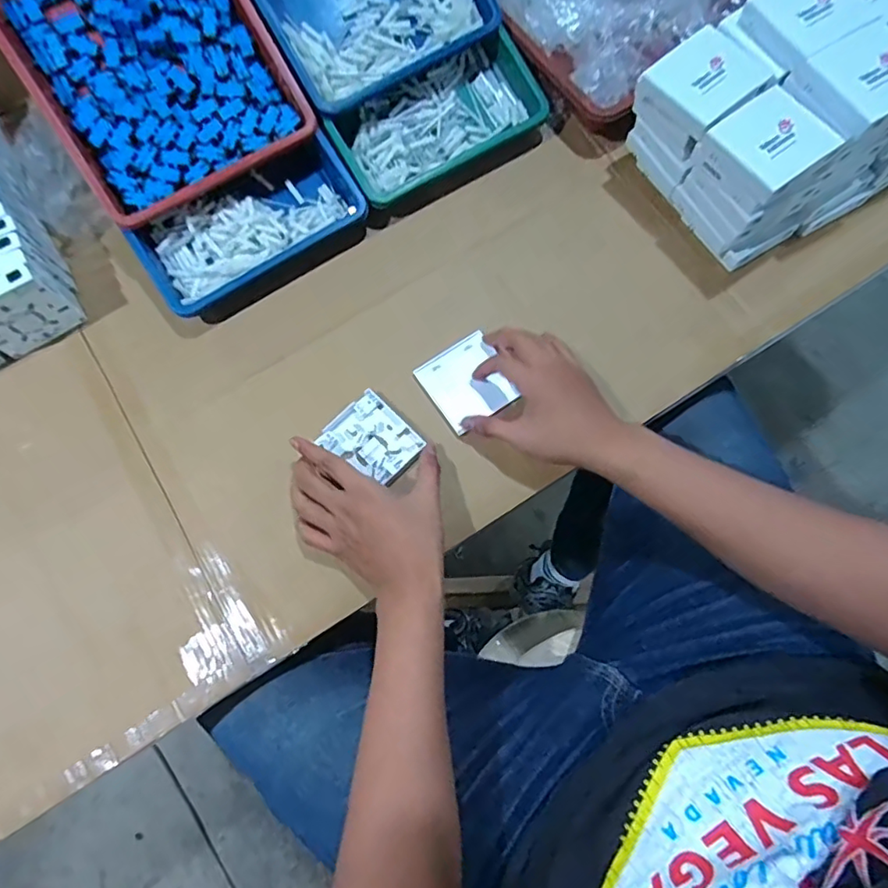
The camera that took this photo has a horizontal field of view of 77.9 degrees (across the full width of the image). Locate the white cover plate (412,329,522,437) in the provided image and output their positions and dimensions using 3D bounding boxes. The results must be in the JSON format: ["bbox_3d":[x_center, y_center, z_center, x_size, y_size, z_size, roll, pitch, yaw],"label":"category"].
[{"bbox_3d":[0.023,-0.063,0.571,0.079,0.010,0.085,-32,77,-7],"label":"white cover plate"}]

